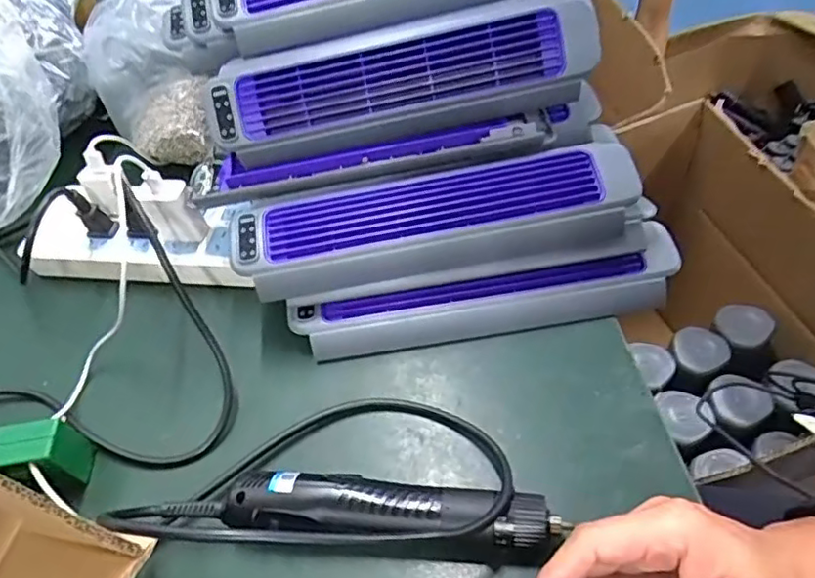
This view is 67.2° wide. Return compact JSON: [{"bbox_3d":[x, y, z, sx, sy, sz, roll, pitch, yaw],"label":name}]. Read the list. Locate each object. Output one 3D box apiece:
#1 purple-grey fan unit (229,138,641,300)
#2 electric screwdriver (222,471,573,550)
[{"bbox_3d":[0.021,-0.051,0.461,0.296,0.046,0.071,-12,51,0],"label":"purple-grey fan unit"},{"bbox_3d":[-0.010,0.138,0.381,0.202,0.032,0.036,-1,52,9],"label":"electric screwdriver"}]

